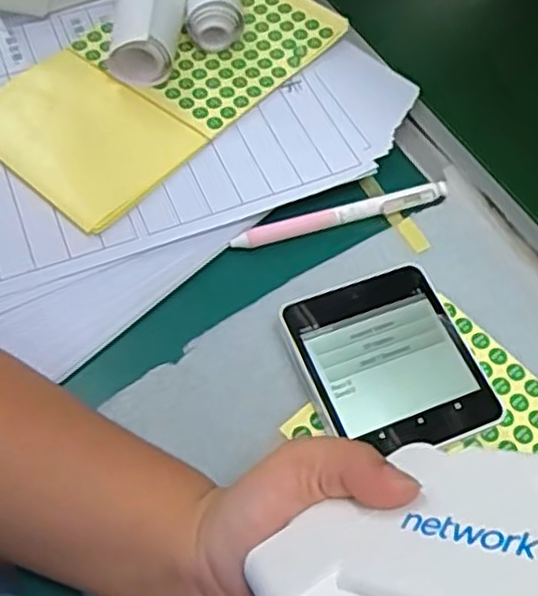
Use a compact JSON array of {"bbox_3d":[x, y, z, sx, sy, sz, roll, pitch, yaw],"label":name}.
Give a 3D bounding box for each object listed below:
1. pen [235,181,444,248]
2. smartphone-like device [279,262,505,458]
[{"bbox_3d":[0.044,-0.049,0.422,0.134,0.006,0.013,-16,63,-11],"label":"pen"},{"bbox_3d":[0.061,0.034,0.364,0.083,0.016,0.096,-19,64,-13],"label":"smartphone-like device"}]

